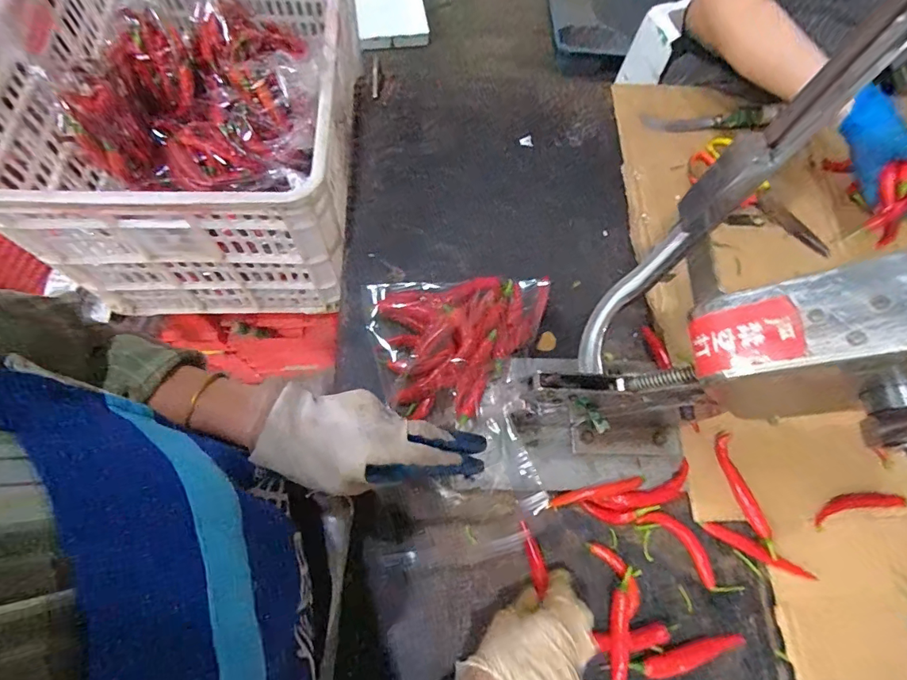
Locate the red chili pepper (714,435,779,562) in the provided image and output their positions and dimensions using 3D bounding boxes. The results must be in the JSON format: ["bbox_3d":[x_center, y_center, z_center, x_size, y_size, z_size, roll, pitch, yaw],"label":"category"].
[{"bbox_3d":[0.329,0.175,0.529,0.020,0.014,0.138,-15,73,-6],"label":"red chili pepper"}]

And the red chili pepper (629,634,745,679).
[{"bbox_3d":[0.243,0.326,0.480,0.122,0.017,0.021,-13,72,-6],"label":"red chili pepper"}]

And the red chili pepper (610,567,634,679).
[{"bbox_3d":[0.169,0.302,0.473,0.024,0.018,0.129,9,72,1],"label":"red chili pepper"}]

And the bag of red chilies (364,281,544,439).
[{"bbox_3d":[0.008,0.004,0.543,0.212,0.063,0.177,-2,72,-2],"label":"bag of red chilies"}]

